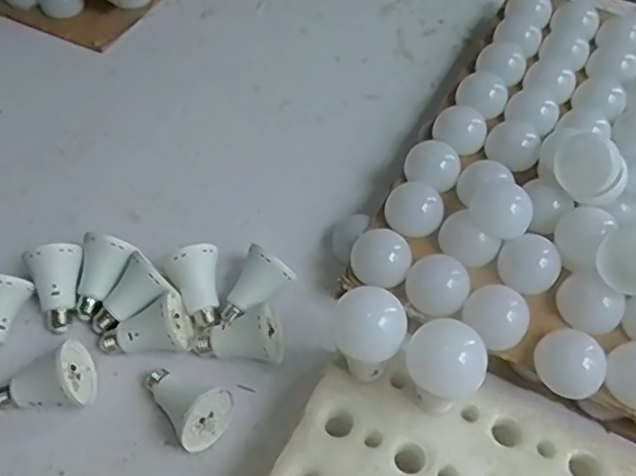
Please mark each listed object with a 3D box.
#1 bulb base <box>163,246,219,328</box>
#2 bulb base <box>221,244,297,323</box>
[{"bbox_3d":[-0.123,0.059,0.681,0.062,0.068,0.081,-22,58,-16],"label":"bulb base"},{"bbox_3d":[-0.068,0.060,0.679,0.054,0.052,0.091,26,58,16],"label":"bulb base"}]

